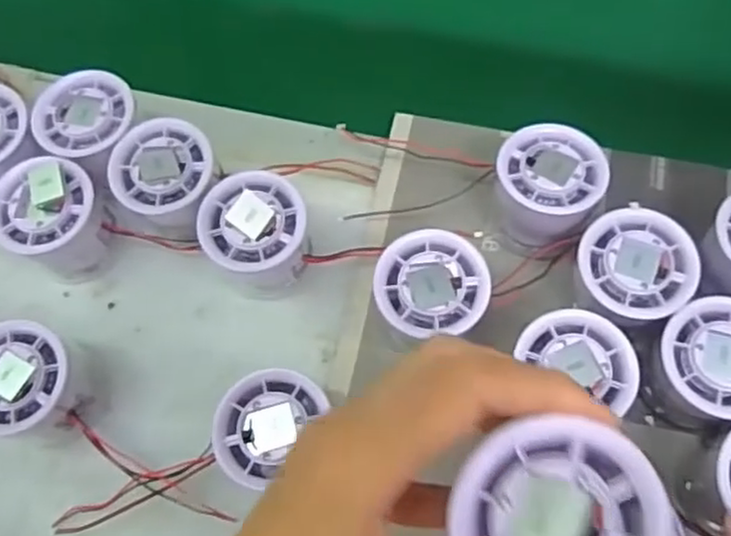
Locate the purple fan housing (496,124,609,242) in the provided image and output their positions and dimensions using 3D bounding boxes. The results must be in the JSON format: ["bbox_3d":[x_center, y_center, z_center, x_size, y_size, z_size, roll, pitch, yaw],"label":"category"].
[{"bbox_3d":[0.101,-0.044,0.395,0.056,0.054,0.056,-1,68,2],"label":"purple fan housing"}]

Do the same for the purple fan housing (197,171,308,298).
[{"bbox_3d":[-0.060,-0.017,0.395,0.055,0.055,0.059,-1,68,2],"label":"purple fan housing"}]

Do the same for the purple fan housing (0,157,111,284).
[{"bbox_3d":[-0.175,-0.026,0.402,0.059,0.062,0.054,-40,72,-12],"label":"purple fan housing"}]

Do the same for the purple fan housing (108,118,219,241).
[{"bbox_3d":[-0.111,-0.048,0.408,0.060,0.060,0.057,-1,68,2],"label":"purple fan housing"}]

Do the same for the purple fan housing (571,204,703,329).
[{"bbox_3d":[0.138,0.004,0.370,0.057,0.044,0.059,-1,68,2],"label":"purple fan housing"}]

